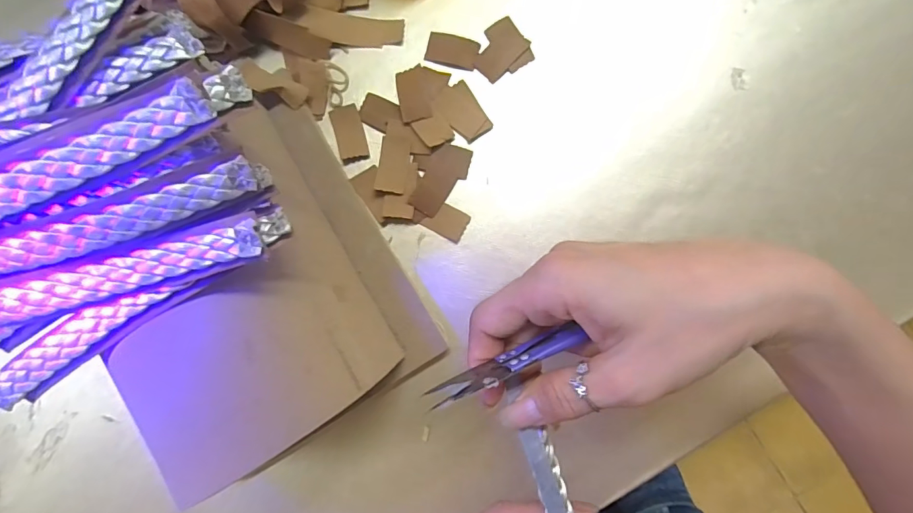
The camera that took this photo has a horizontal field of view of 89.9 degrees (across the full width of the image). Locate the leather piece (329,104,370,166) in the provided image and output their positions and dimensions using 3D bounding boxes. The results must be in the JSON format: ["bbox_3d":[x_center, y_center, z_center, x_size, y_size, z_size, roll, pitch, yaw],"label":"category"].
[{"bbox_3d":[-0.070,-0.080,0.299,0.018,0.005,0.036,-16,86,2],"label":"leather piece"}]

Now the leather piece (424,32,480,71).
[{"bbox_3d":[-0.003,-0.134,0.297,0.033,0.004,0.020,17,88,4],"label":"leather piece"}]

